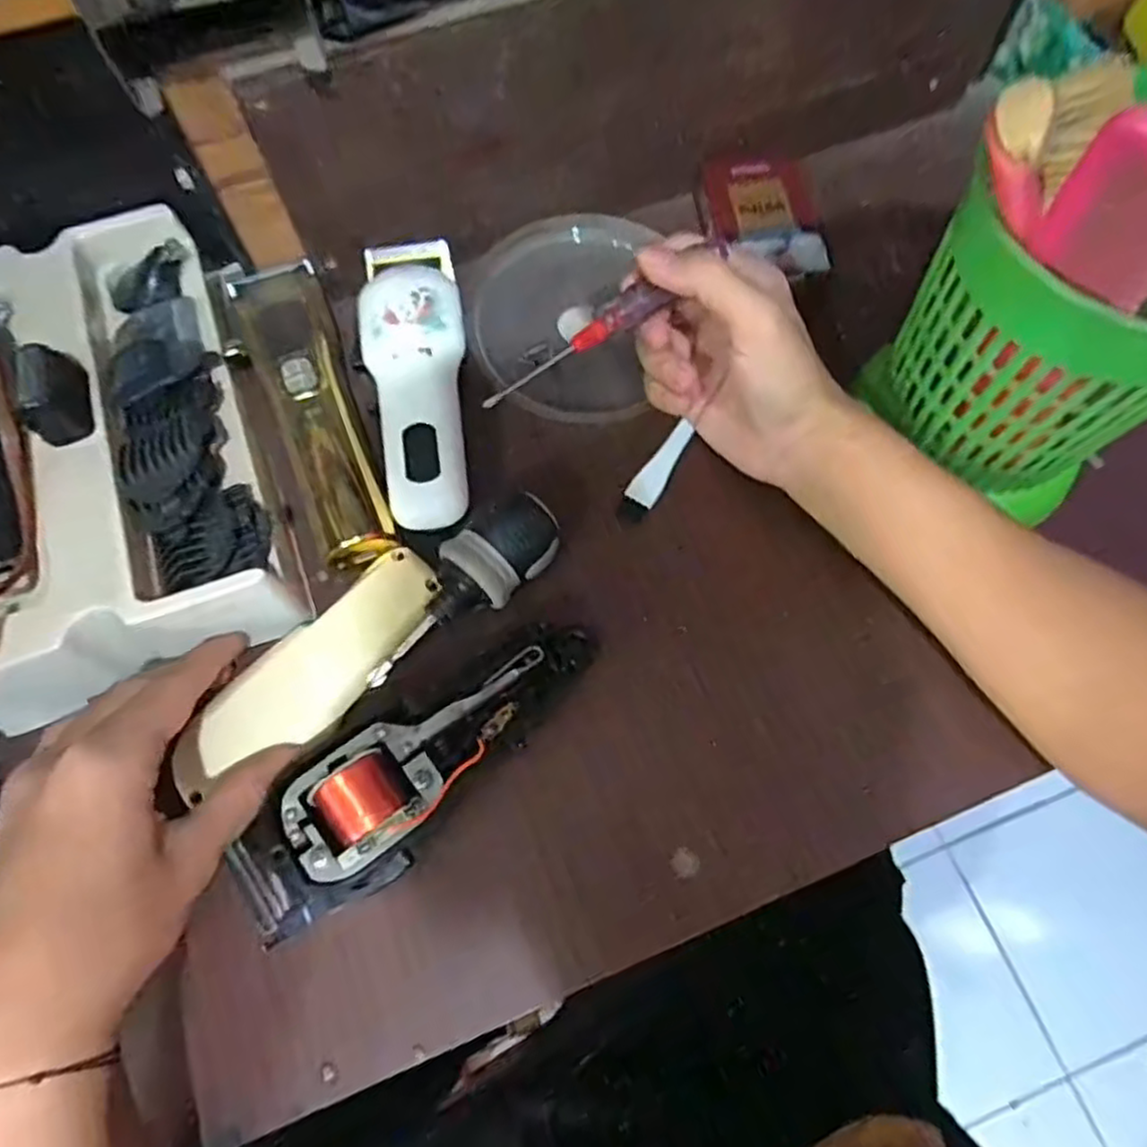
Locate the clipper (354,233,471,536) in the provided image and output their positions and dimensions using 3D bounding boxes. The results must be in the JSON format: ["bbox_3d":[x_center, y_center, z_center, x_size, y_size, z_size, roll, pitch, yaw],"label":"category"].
[{"bbox_3d":[-0.078,-0.101,0.364,0.049,0.037,0.169,-9,69,-4],"label":"clipper"}]

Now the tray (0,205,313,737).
[{"bbox_3d":[-0.227,-0.058,0.333,0.142,0.053,0.240,-22,71,-8],"label":"tray"}]

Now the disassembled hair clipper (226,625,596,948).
[{"bbox_3d":[-0.056,0.074,0.297,0.160,0.036,0.063,-33,73,-12],"label":"disassembled hair clipper"}]

